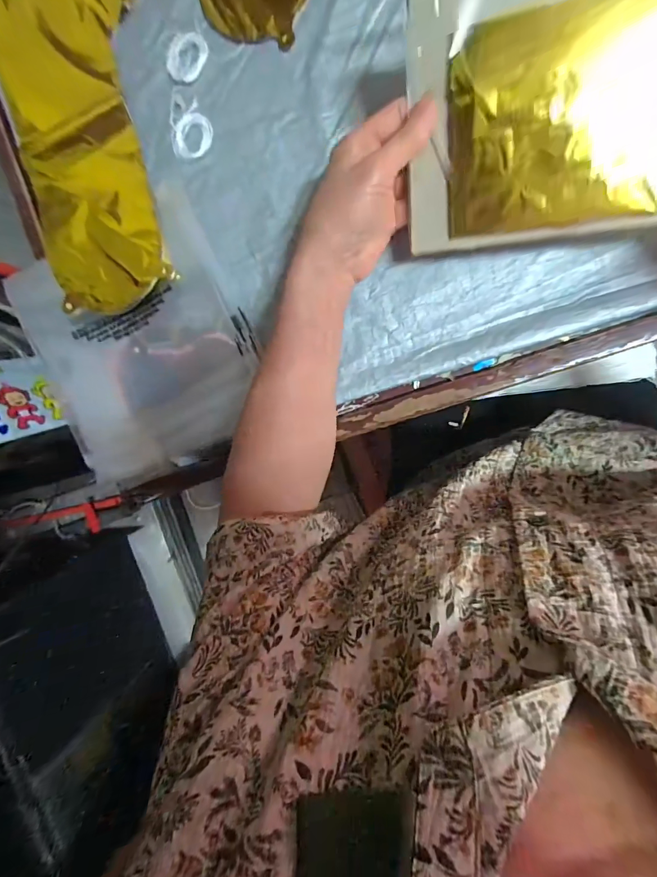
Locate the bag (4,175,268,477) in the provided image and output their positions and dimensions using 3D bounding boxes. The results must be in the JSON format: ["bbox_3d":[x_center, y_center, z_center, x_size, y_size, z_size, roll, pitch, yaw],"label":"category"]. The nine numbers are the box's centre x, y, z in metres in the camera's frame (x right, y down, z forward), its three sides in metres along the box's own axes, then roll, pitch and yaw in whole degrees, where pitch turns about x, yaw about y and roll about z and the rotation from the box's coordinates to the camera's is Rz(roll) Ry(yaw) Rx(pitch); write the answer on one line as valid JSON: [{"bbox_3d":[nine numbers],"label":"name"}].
[{"bbox_3d":[-0.190,-0.091,0.390,0.211,0.035,0.248,-26,92,13],"label":"bag"}]

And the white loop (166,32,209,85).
[{"bbox_3d":[-0.136,-0.362,0.370,0.038,0.004,0.043,30,101,5],"label":"white loop"}]

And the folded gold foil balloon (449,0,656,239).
[{"bbox_3d":[0.155,-0.205,0.255,0.143,0.006,0.116,2,122,19],"label":"folded gold foil balloon"}]

